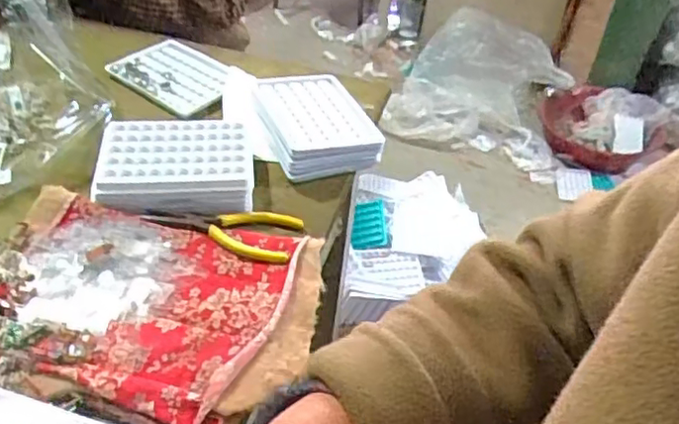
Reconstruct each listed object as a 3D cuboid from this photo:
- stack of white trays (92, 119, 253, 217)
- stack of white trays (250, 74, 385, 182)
[{"bbox_3d":[-0.139,-0.041,0.535,0.124,0.028,0.093,-3,43,-12],"label":"stack of white trays"},{"bbox_3d":[-0.025,-0.086,0.605,0.103,0.031,0.122,-11,45,-20],"label":"stack of white trays"}]

